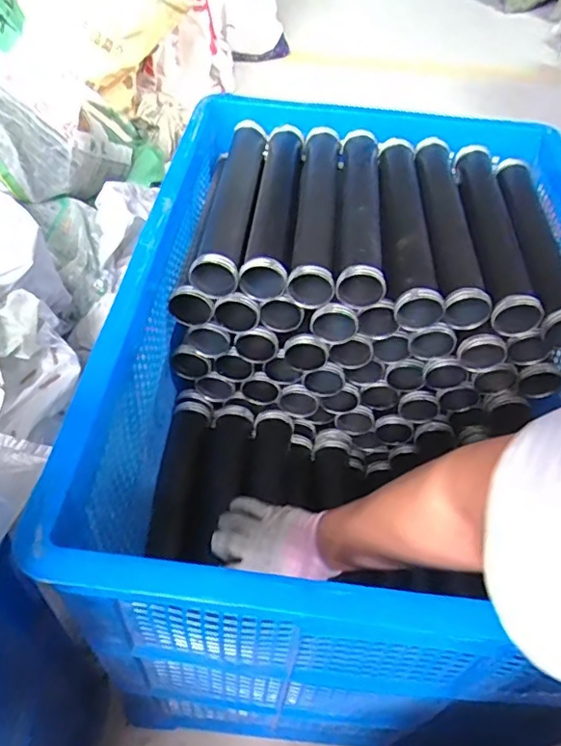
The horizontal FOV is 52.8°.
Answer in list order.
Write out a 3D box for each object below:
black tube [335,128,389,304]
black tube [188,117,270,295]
[{"bbox_3d":[0.108,-0.225,0.774,0.064,0.073,0.329,5,48,0],"label":"black tube"},{"bbox_3d":[-0.067,-0.244,0.789,0.066,0.064,0.345,6,48,1],"label":"black tube"}]

